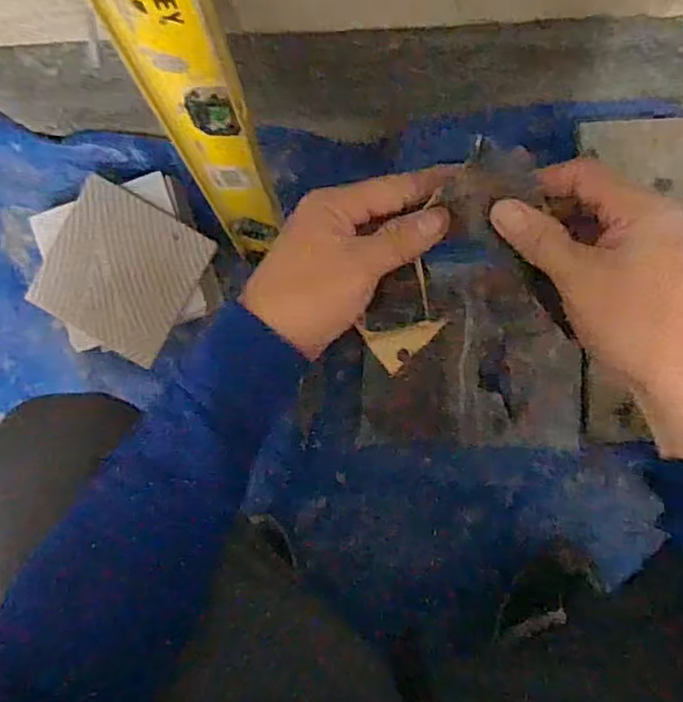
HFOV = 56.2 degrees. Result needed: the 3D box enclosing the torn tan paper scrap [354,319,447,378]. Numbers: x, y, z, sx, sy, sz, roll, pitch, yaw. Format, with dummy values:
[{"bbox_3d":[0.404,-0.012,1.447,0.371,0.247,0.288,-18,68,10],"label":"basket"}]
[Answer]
[{"bbox_3d":[0.034,-0.001,0.348,0.045,0.005,0.028,-4,77,9],"label":"torn tan paper scrap"}]

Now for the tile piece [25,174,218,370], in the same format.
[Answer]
[{"bbox_3d":[-0.225,-0.079,0.654,0.141,0.008,0.152,31,100,-9],"label":"tile piece"}]

